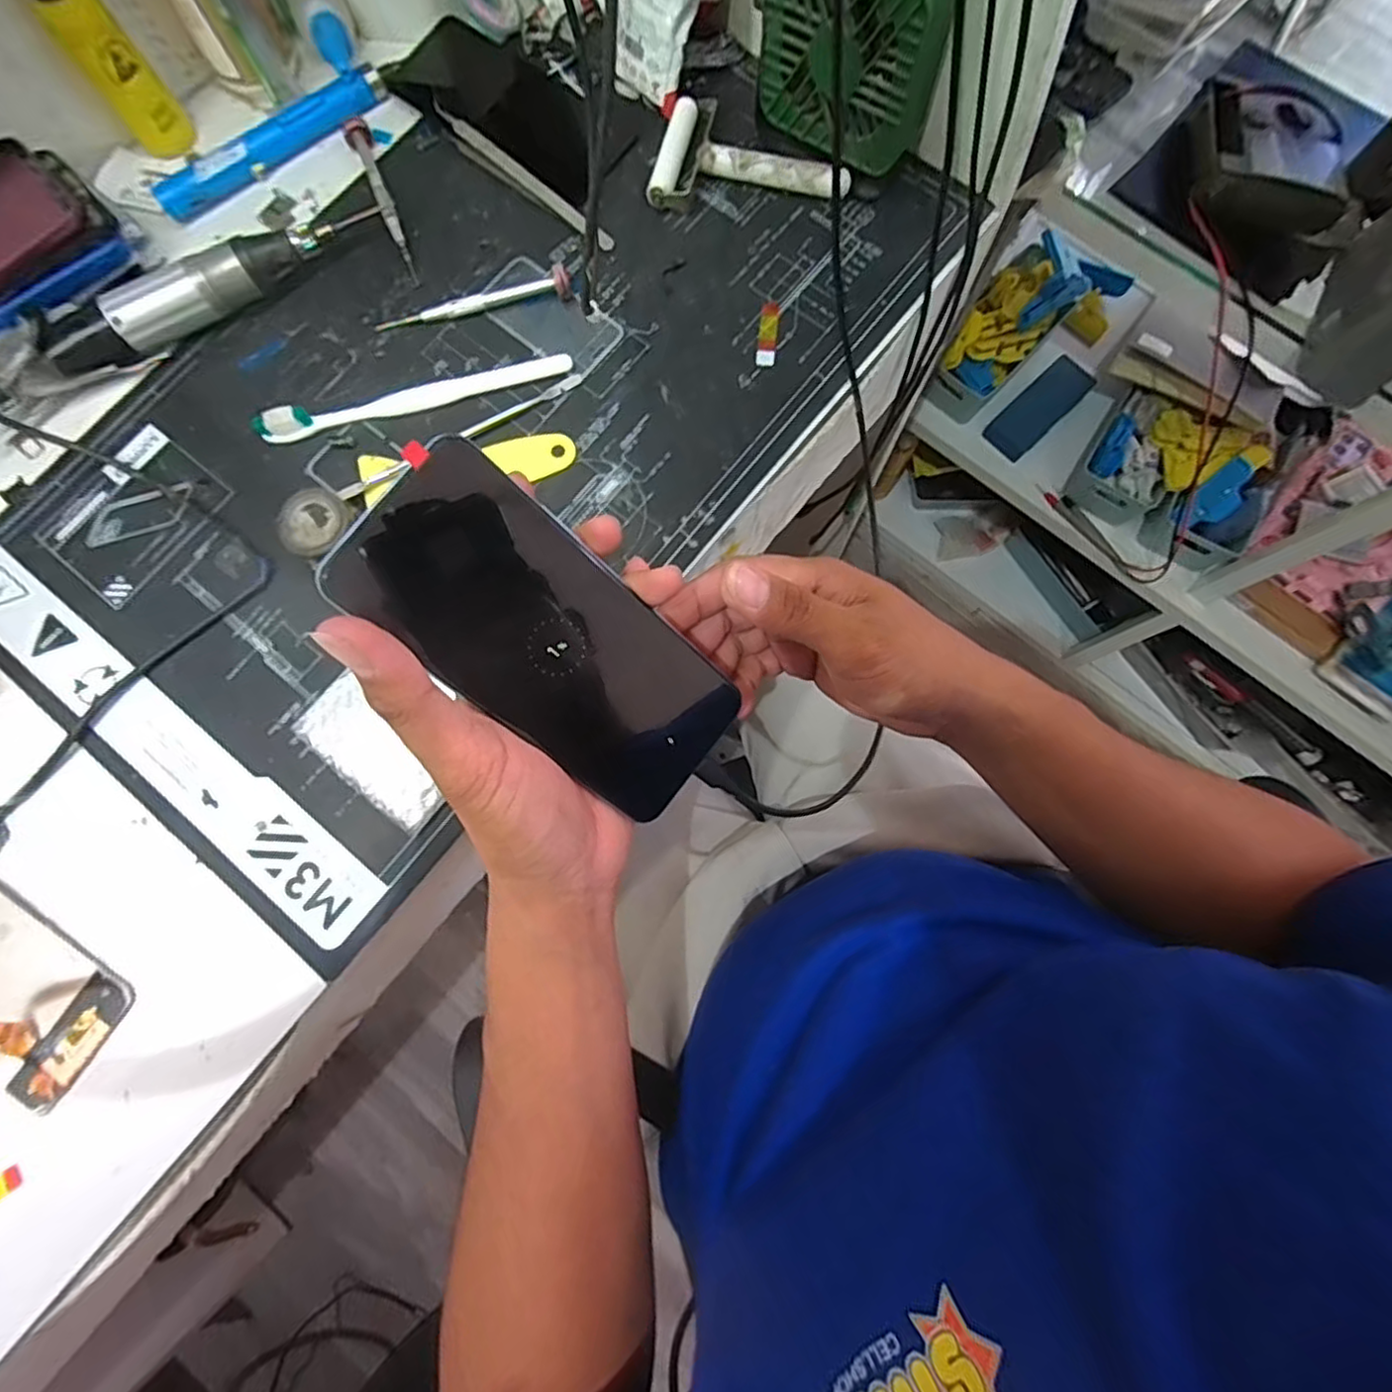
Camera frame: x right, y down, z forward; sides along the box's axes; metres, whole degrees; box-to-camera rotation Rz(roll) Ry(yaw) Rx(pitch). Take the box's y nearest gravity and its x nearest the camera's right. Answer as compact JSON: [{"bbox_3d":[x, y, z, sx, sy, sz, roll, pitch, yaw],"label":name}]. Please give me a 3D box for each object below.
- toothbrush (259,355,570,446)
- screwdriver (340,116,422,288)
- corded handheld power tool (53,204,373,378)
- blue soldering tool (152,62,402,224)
[{"bbox_3d":[-0.167,-0.183,0.388,0.182,0.017,0.019,-16,80,-2],"label":"toothbrush"},{"bbox_3d":[-0.200,-0.320,0.417,0.016,0.009,0.126,-25,80,-3],"label":"screwdriver"},{"bbox_3d":[-0.288,-0.249,0.396,0.195,0.031,0.029,-29,80,-4],"label":"corded handheld power tool"},{"bbox_3d":[-0.271,-0.364,0.423,0.170,0.020,0.020,-34,81,-5],"label":"blue soldering tool"}]

